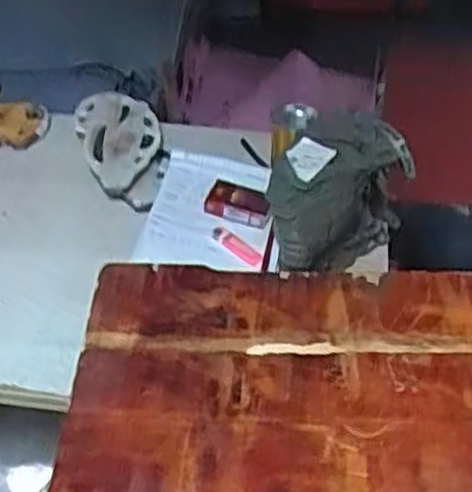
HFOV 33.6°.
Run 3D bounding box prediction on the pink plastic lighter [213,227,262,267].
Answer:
[{"bbox_3d":[0.002,0.000,1.059,0.078,0.023,0.021,28,49,30],"label":"pink plastic lighter"}]

